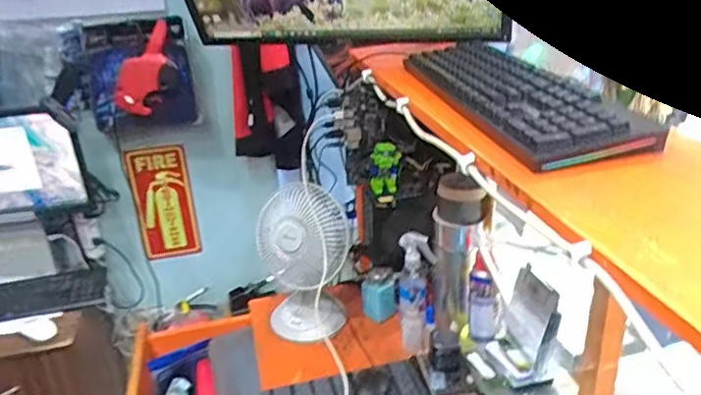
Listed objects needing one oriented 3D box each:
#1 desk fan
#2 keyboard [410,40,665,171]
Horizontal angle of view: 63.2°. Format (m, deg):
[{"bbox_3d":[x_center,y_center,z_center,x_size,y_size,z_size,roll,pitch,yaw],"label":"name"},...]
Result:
[{"bbox_3d":[-0.087,0.119,1.105,0.165,0.293,0.153,-6,25,-8],"label":"desk fan"},{"bbox_3d":[0.186,-0.137,0.704,0.127,0.034,0.437,-6,25,-8],"label":"keyboard"}]

